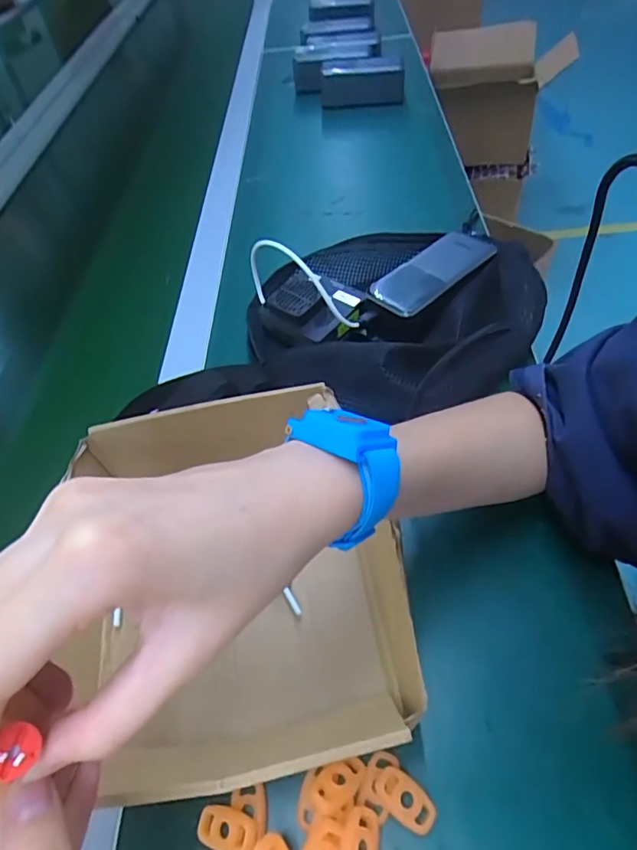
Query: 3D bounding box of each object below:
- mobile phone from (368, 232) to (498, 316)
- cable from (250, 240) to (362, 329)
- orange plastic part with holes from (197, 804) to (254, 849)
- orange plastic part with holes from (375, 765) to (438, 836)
[{"bbox_3d":[0.104,-0.141,0.466,0.126,0.009,0.051,-37,57,-22],"label":"mobile phone"},{"bbox_3d":[-0.018,-0.126,0.442,0.112,0.070,0.017,29,60,25],"label":"cable"},{"bbox_3d":[-0.047,0.203,0.258,0.029,0.006,0.018,6,52,10],"label":"orange plastic part with holes"},{"bbox_3d":[0.044,0.191,0.262,0.033,0.004,0.018,35,64,11],"label":"orange plastic part with holes"}]

